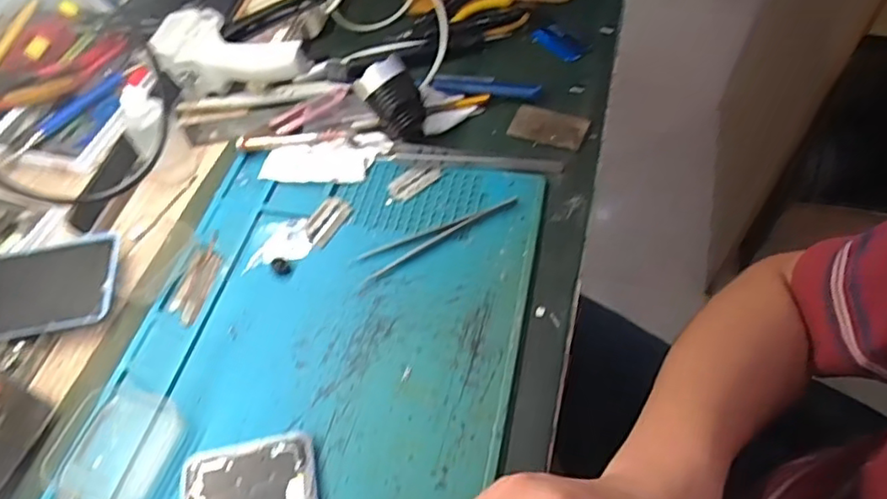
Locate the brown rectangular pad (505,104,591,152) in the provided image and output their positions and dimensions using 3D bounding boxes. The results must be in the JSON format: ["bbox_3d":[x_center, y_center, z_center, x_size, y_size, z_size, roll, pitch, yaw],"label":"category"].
[{"bbox_3d":[0.086,-0.101,0.492,0.059,0.004,0.037,18,58,15],"label":"brown rectangular pad"}]

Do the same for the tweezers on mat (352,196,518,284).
[{"bbox_3d":[-0.003,-0.011,0.433,0.124,0.009,0.023,-22,57,-12],"label":"tweezers on mat"}]

